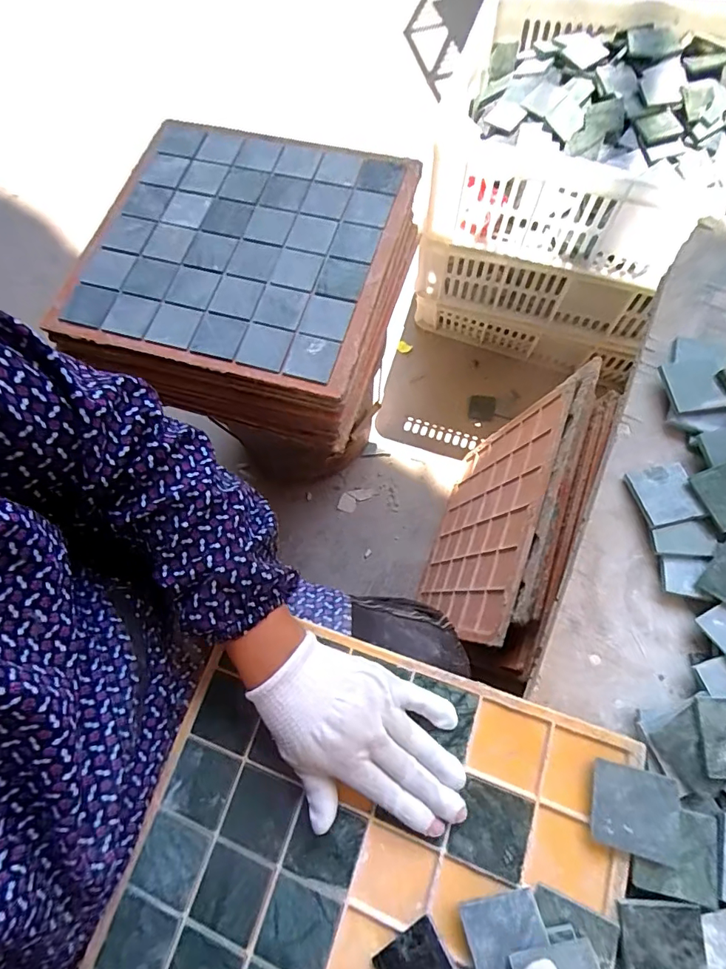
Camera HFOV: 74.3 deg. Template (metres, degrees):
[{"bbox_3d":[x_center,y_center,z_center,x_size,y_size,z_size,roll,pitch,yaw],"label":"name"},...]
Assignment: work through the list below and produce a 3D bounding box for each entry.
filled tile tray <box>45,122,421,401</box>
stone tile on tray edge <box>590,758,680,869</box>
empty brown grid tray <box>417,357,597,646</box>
[{"bbox_3d":[-0.142,-0.263,0.531,0.334,0.028,0.305,14,82,3],"label":"filled tile tray"},{"bbox_3d":[0.178,0.213,0.312,0.052,0.010,0.049,8,75,16],"label":"stone tile on tray edge"},{"bbox_3d":[0.172,0.047,0.696,0.012,0.343,0.321,22,79,-4],"label":"empty brown grid tray"}]

